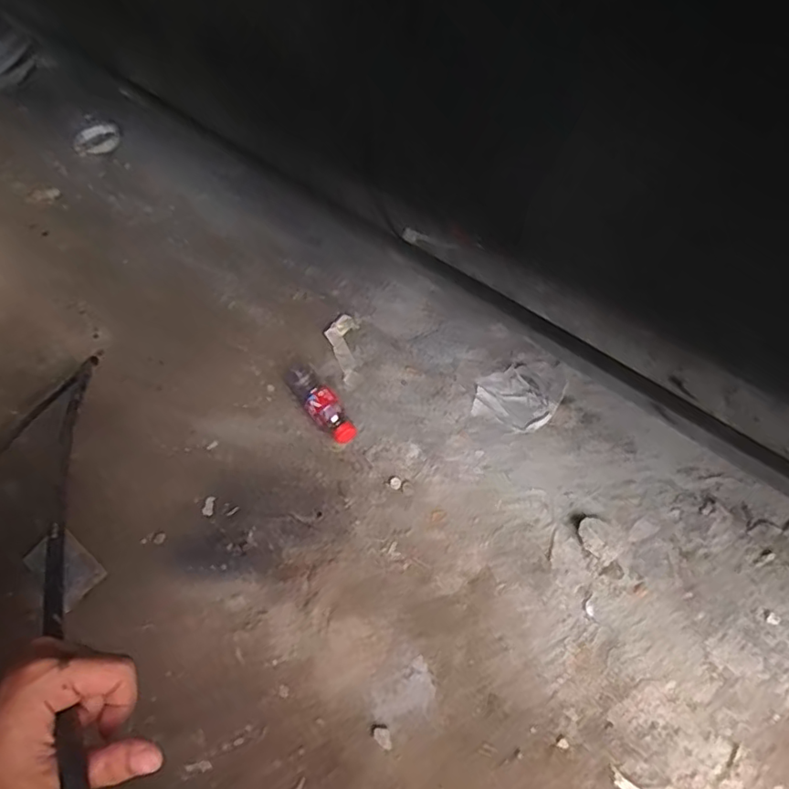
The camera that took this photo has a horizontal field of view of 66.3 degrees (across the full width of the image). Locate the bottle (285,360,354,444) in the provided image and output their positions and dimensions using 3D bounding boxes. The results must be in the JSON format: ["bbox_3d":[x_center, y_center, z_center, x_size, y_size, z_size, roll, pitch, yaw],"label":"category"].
[{"bbox_3d":[-0.113,0.007,0.900,0.048,0.051,0.159,-32,52,-16],"label":"bottle"}]

